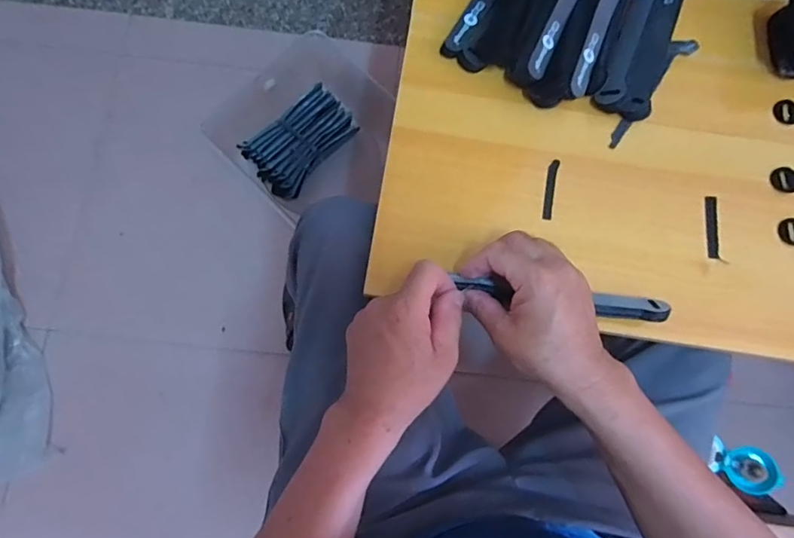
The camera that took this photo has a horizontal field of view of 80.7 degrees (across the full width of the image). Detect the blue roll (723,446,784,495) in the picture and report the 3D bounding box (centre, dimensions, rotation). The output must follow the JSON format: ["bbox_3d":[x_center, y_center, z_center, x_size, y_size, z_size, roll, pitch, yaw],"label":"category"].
[{"bbox_3d":[0.501,0.285,0.662,0.032,0.053,0.062,12,47,-38],"label":"blue roll"}]

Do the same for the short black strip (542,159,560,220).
[{"bbox_3d":[0.146,-0.076,0.444,0.010,0.004,0.061,13,76,1],"label":"short black strip"}]

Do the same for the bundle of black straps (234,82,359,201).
[{"bbox_3d":[-0.185,-0.249,0.945,0.217,0.082,0.133,-43,83,-10],"label":"bundle of black straps"}]

